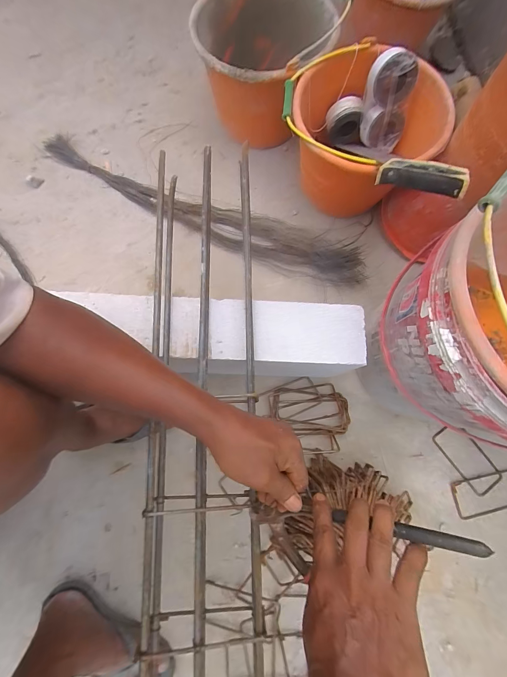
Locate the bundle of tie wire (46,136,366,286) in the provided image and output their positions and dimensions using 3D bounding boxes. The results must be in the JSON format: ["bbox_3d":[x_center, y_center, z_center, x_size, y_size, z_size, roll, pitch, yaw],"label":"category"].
[{"bbox_3d":[-0.143,-0.326,0.754,0.890,0.041,0.126,23,77,4],"label":"bundle of tie wire"}]

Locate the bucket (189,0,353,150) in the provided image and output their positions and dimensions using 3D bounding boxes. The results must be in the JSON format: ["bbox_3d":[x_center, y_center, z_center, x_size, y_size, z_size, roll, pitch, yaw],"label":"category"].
[{"bbox_3d":[0.025,-0.640,0.717,0.294,0.234,0.298,0,77,-2],"label":"bucket"}]

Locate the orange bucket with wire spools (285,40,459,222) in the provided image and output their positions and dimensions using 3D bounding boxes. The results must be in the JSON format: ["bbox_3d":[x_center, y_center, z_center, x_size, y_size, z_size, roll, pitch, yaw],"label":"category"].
[{"bbox_3d":[0.220,-0.426,0.670,0.310,0.235,0.275,-36,80,-9],"label":"orange bucket with wire spools"}]

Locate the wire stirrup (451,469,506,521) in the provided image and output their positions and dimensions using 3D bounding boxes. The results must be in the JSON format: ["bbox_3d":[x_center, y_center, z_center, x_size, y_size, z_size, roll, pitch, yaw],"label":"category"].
[{"bbox_3d":[0.495,0.321,0.618,0.149,0.015,0.077,-12,77,-5],"label":"wire stirrup"}]

